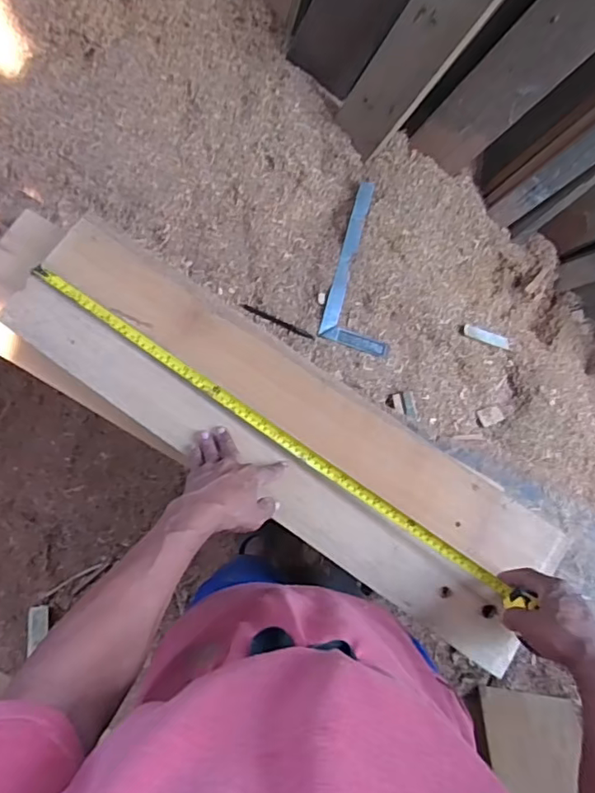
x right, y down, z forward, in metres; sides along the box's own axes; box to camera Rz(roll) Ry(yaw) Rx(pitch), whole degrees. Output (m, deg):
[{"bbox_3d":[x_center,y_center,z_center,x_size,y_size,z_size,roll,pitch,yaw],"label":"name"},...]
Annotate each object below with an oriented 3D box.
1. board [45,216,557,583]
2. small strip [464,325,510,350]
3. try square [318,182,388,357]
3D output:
[{"bbox_3d":[0.003,0.001,0.742,0.774,0.026,0.101,34,83,6],"label":"board"},{"bbox_3d":[0.372,-0.115,1.066,0.116,0.006,0.023,12,80,-26],"label":"small strip"},{"bbox_3d":[0.140,-0.240,1.028,0.133,0.014,0.312,16,84,-10],"label":"try square"}]

